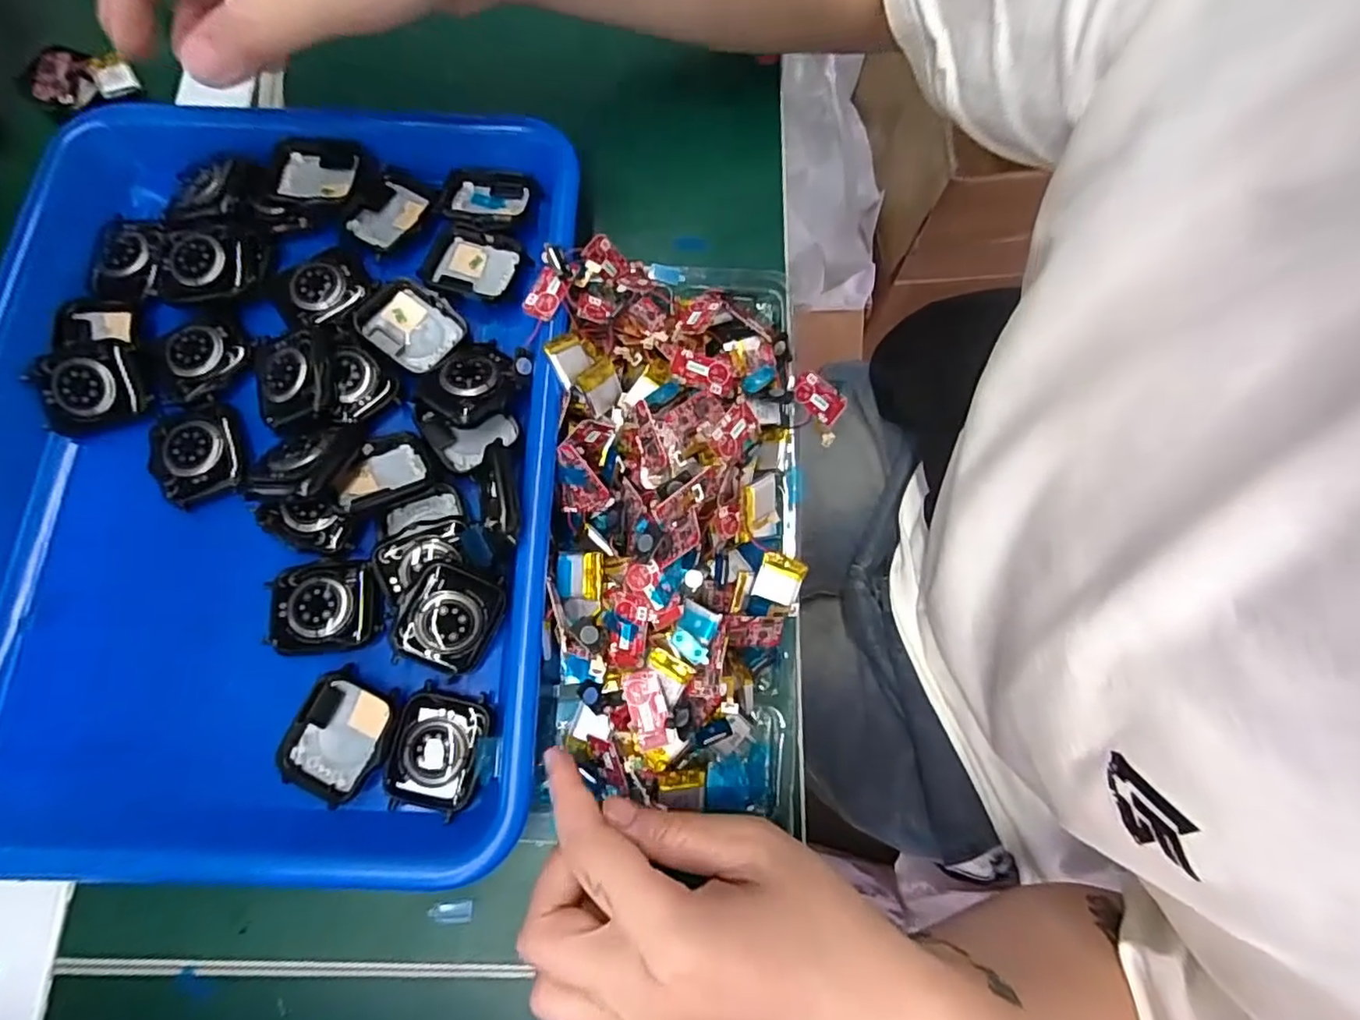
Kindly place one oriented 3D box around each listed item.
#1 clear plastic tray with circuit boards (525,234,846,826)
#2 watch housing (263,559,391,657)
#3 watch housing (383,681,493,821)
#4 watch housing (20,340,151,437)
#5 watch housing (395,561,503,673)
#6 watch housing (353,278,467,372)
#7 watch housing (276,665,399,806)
[{"bbox_3d":[0.002,-0.004,0.266,0.116,0.044,0.237,-1,77,0],"label":"clear plastic tray with circuit boards"},{"bbox_3d":[-0.144,0.038,0.251,0.044,0.006,0.036,-7,76,-2],"label":"watch housing"},{"bbox_3d":[-0.093,0.092,0.239,0.035,0.006,0.043,13,76,3],"label":"watch housing"},{"bbox_3d":[-0.254,-0.053,0.271,0.043,0.009,0.035,-20,99,-12],"label":"watch housing"},{"bbox_3d":[-0.090,0.042,0.246,0.034,0.010,0.040,24,83,-10],"label":"watch housing"},{"bbox_3d":[-0.124,-0.085,0.288,0.043,0.011,0.036,34,78,8],"label":"watch housing"},{"bbox_3d":[-0.130,0.087,0.243,0.038,0.010,0.044,24,77,5],"label":"watch housing"}]

